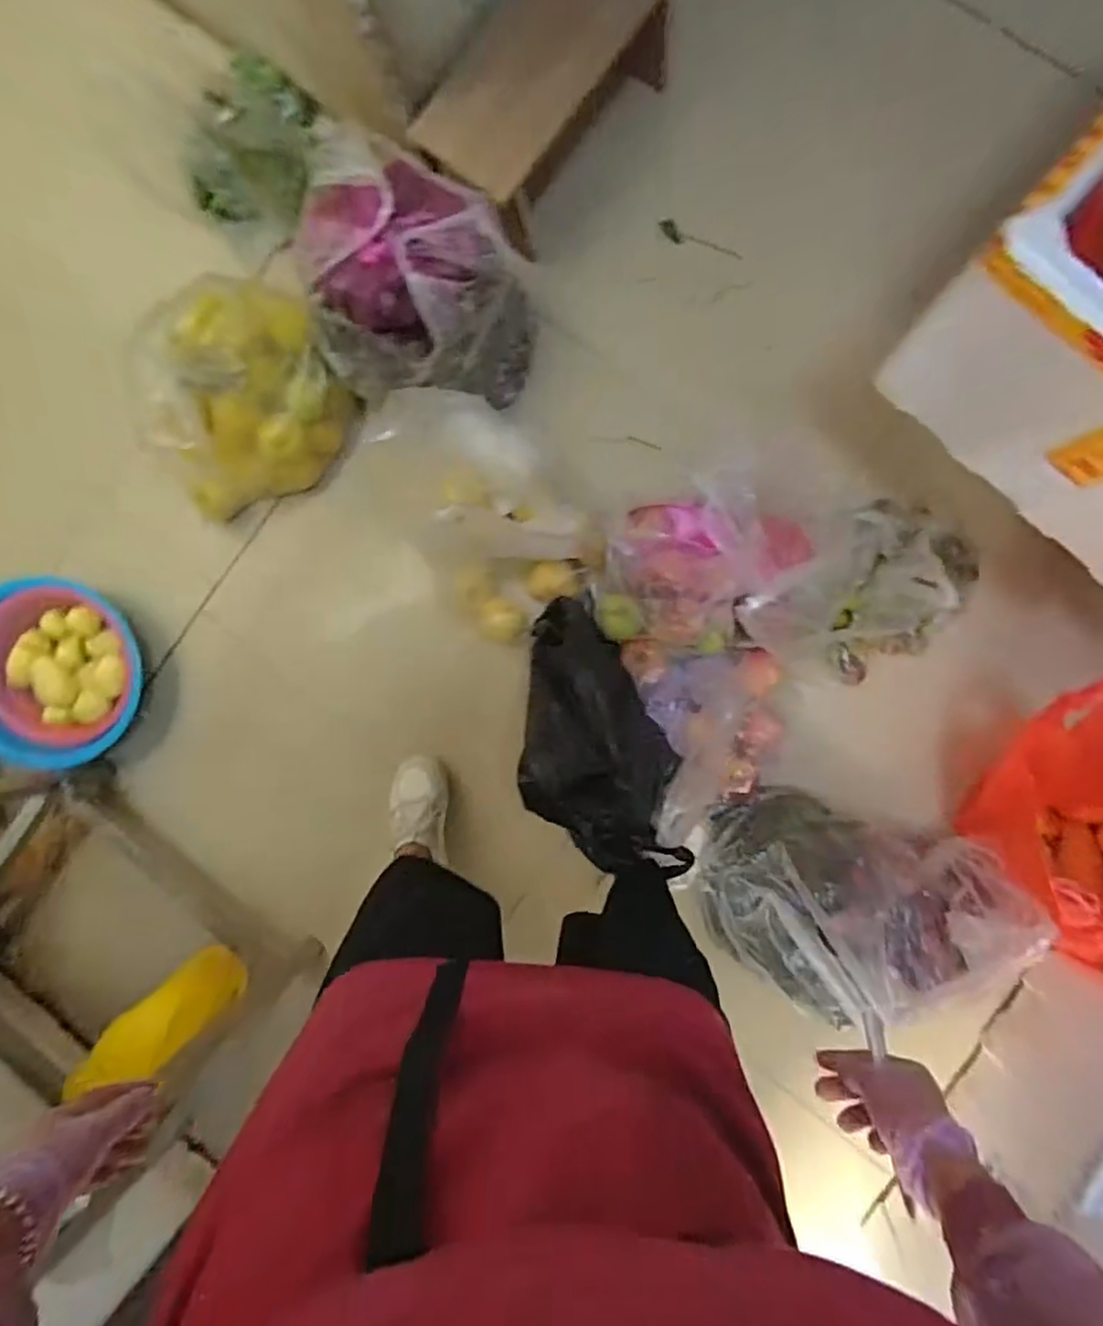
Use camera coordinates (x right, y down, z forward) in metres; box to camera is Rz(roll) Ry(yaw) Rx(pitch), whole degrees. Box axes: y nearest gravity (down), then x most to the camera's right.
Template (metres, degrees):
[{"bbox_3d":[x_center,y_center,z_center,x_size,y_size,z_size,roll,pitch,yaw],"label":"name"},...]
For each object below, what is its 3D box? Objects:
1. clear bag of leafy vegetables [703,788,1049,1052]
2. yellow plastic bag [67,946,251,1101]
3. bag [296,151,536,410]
[{"bbox_3d":[0.457,0.379,1.070,0.443,0.206,0.278,16,92,6],"label":"clear bag of leafy vegetables"},{"bbox_3d":[-0.577,0.534,1.020,0.098,0.253,0.038,52,130,4],"label":"yellow plastic bag"},{"bbox_3d":[-0.196,-0.573,1.062,0.318,0.235,0.316,2,90,6],"label":"bag"}]

